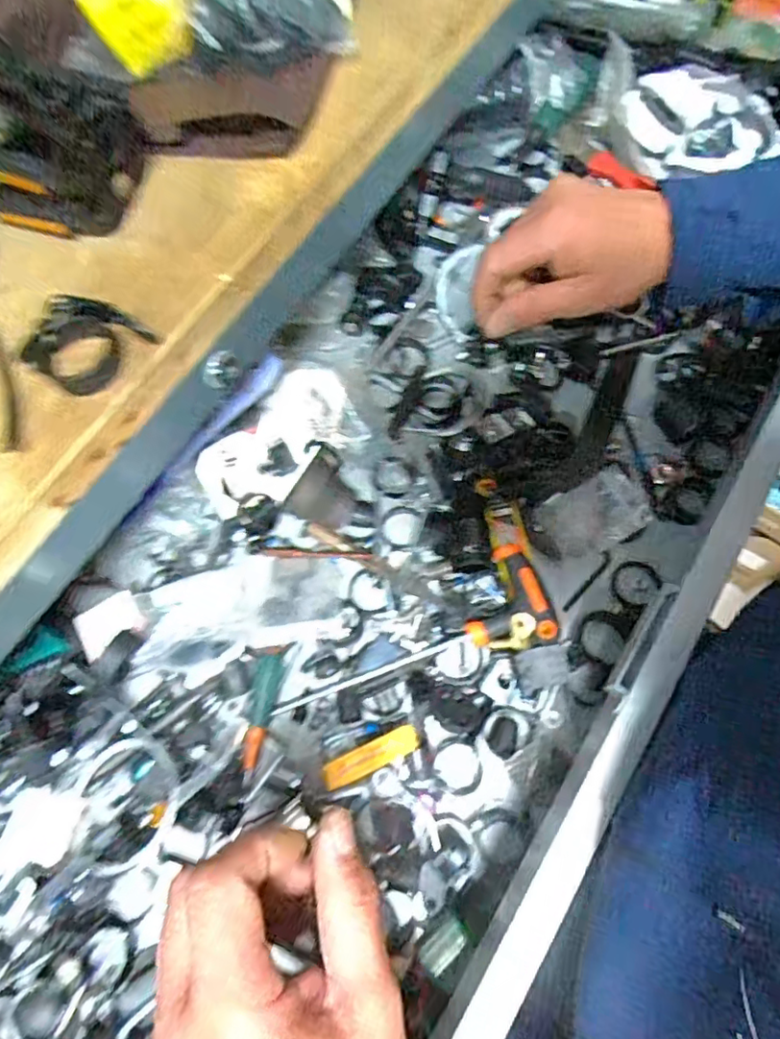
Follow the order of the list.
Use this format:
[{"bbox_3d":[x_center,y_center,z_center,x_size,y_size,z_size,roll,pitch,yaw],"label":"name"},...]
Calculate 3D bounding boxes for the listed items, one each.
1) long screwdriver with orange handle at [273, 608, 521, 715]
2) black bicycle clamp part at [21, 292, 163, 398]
[{"bbox_3d":[0.006,0.100,0.398,0.179,0.019,0.018,-20,72,-6],"label":"long screwdriver with orange handle"},{"bbox_3d":[-0.161,-0.092,0.305,0.055,0.012,0.049,29,75,13],"label":"black bicycle clamp part"}]

